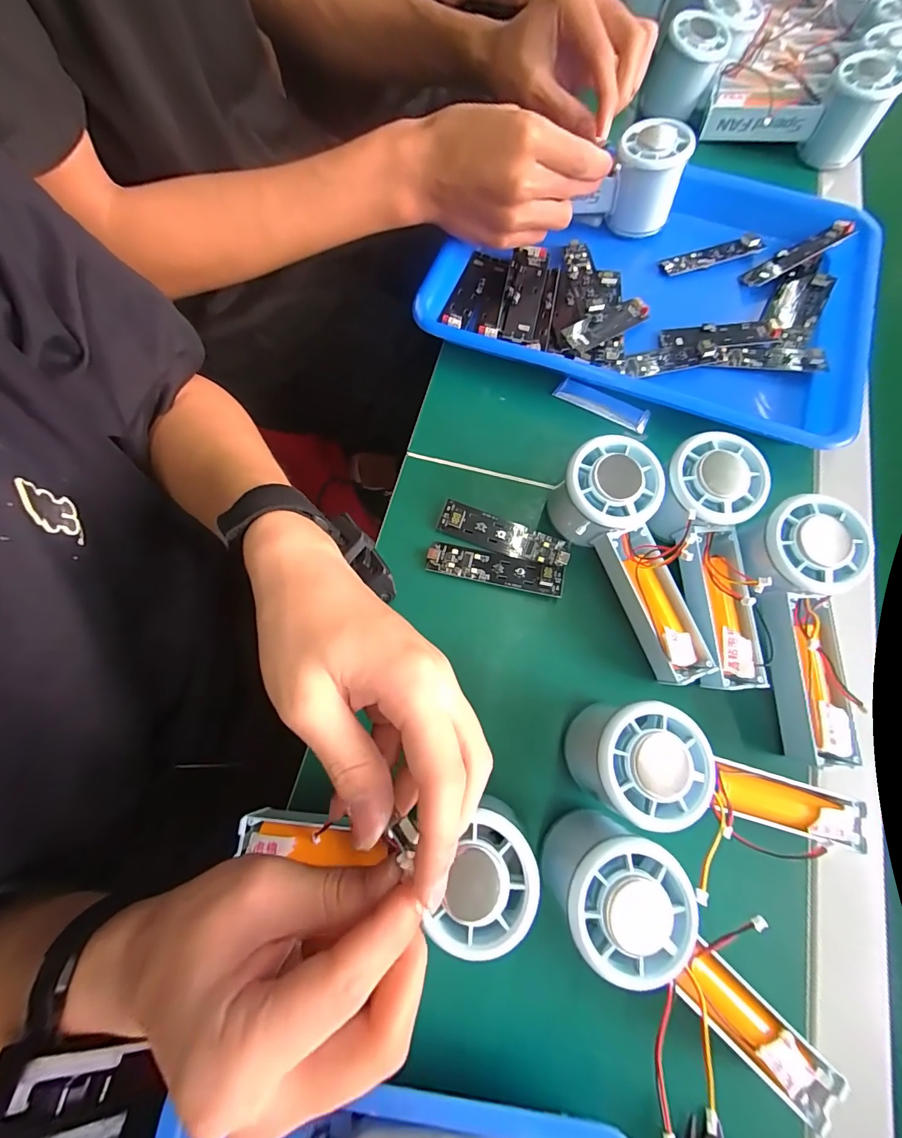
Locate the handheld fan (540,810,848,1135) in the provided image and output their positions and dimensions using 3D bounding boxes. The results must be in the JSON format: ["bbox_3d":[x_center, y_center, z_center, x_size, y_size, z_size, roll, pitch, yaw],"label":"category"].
[{"bbox_3d":[0.114,0.185,0.212,0.158,0.056,0.063,34,75,8],"label":"handheld fan"}]

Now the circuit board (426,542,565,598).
[{"bbox_3d":[0.030,-0.001,0.299,0.092,0.012,0.023,13,73,2],"label":"circuit board"}]

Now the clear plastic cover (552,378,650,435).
[{"bbox_3d":[0.118,-0.128,0.343,0.074,0.006,0.019,27,74,6],"label":"clear plastic cover"}]

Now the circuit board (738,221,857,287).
[{"bbox_3d":[0.294,-0.268,0.376,0.088,0.009,0.018,-25,74,10],"label":"circuit board"}]

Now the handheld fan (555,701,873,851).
[{"bbox_3d":[0.137,0.107,0.239,0.165,0.060,0.059,8,73,1],"label":"handheld fan"}]

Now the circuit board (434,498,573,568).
[{"bbox_3d":[0.036,-0.023,0.305,0.091,0.006,0.023,20,86,4],"label":"circuit board"}]

